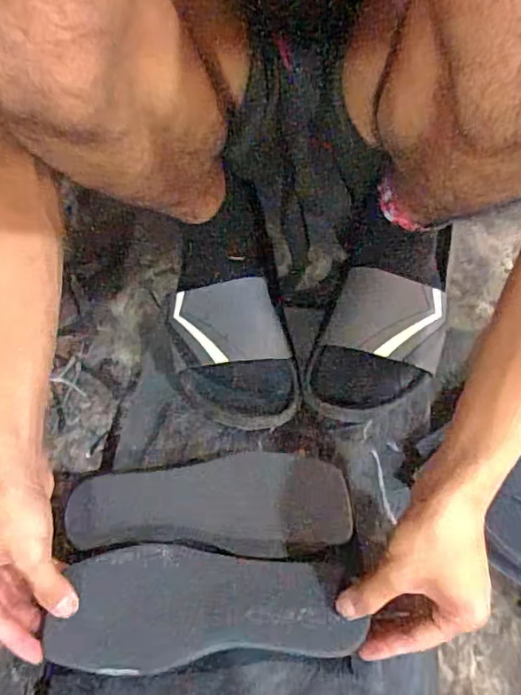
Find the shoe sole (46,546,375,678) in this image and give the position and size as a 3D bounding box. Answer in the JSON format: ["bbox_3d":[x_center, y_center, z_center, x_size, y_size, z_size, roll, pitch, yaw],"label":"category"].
[{"bbox_3d":[-0.042,0.192,0.419,0.220,0.016,0.082,-1,60,-2],"label":"shoe sole"}]

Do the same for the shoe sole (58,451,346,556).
[{"bbox_3d":[-0.044,0.130,0.476,0.231,0.012,0.087,1,50,2],"label":"shoe sole"}]

